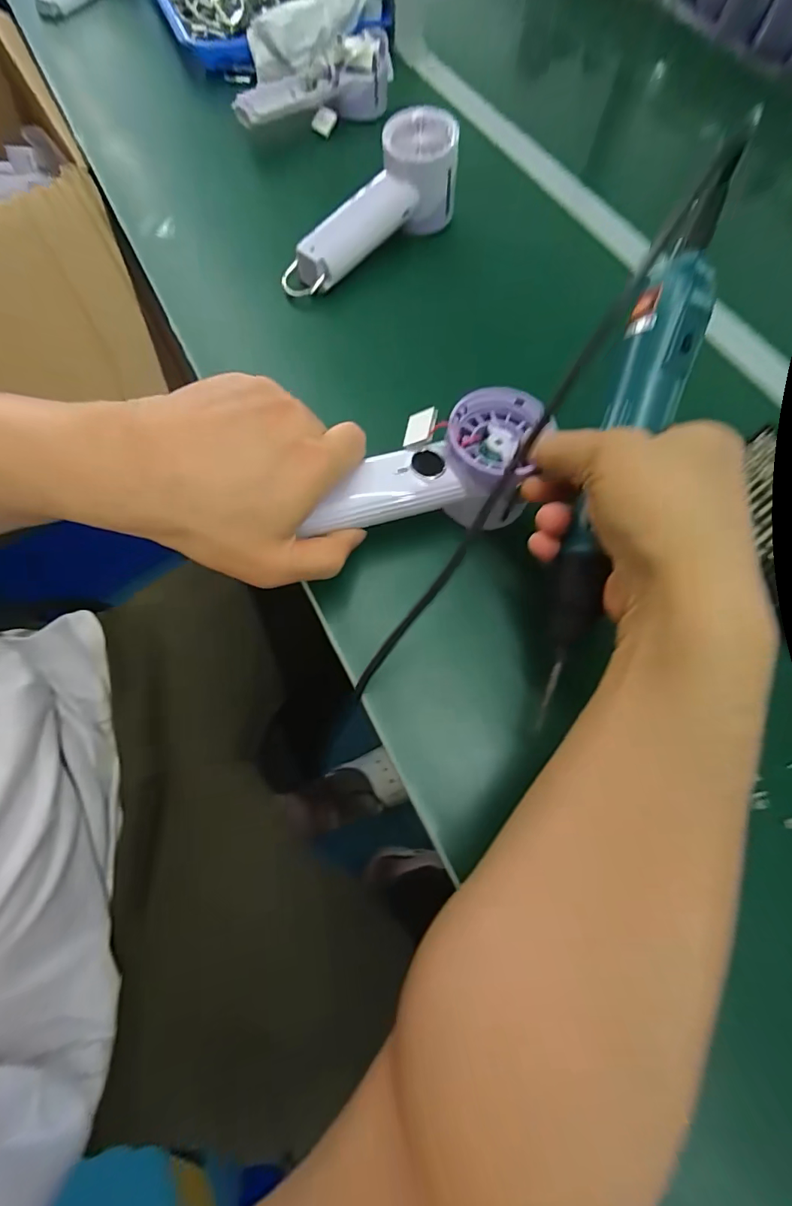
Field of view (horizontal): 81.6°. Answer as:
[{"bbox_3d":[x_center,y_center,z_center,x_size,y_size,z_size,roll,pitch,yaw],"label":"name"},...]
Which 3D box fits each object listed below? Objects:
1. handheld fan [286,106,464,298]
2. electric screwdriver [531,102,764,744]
[{"bbox_3d":[-0.026,-0.334,0.389,0.184,0.071,0.062,-40,74,-17],"label":"handheld fan"},{"bbox_3d":[0.115,-0.076,0.227,0.031,0.034,0.273,18,92,5],"label":"electric screwdriver"}]

